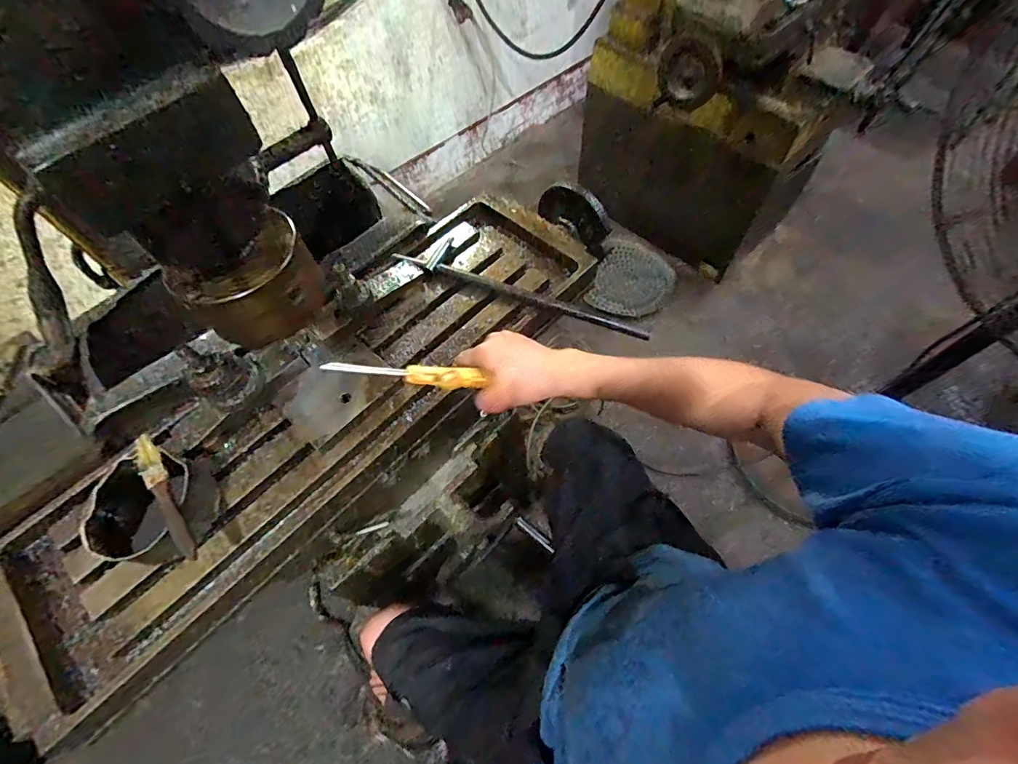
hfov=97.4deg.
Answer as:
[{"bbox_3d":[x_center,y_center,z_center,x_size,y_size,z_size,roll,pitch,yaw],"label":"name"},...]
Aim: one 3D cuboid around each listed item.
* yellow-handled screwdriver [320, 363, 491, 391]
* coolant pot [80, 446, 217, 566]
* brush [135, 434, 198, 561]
[{"bbox_3d":[-0.094,-0.008,0.423,0.152,0.023,0.025,6,60,-12],"label":"yellow-handled screwdriver"},{"bbox_3d":[-0.376,0.135,0.483,0.106,0.070,0.109,-1,61,2],"label":"coolant pot"},{"bbox_3d":[-0.341,0.110,0.440,0.022,0.016,0.149,-39,66,-18],"label":"brush"}]

